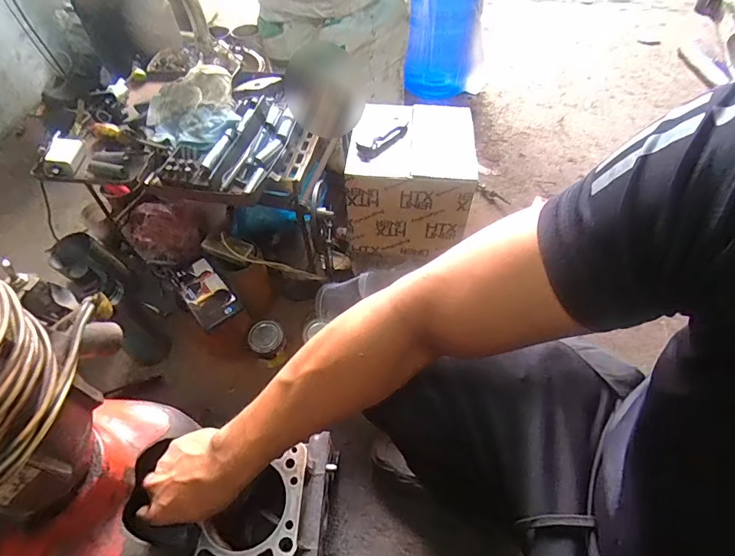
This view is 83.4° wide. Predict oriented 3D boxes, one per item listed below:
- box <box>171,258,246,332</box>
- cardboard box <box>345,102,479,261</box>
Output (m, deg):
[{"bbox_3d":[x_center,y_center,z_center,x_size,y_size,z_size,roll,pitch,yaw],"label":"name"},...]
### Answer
[{"bbox_3d":[-0.291,0.024,0.742,0.072,0.012,0.153,-35,60,-22],"label":"box"},{"bbox_3d":[0.082,-0.195,0.810,0.216,0.207,0.214,4,53,5],"label":"cardboard box"}]

